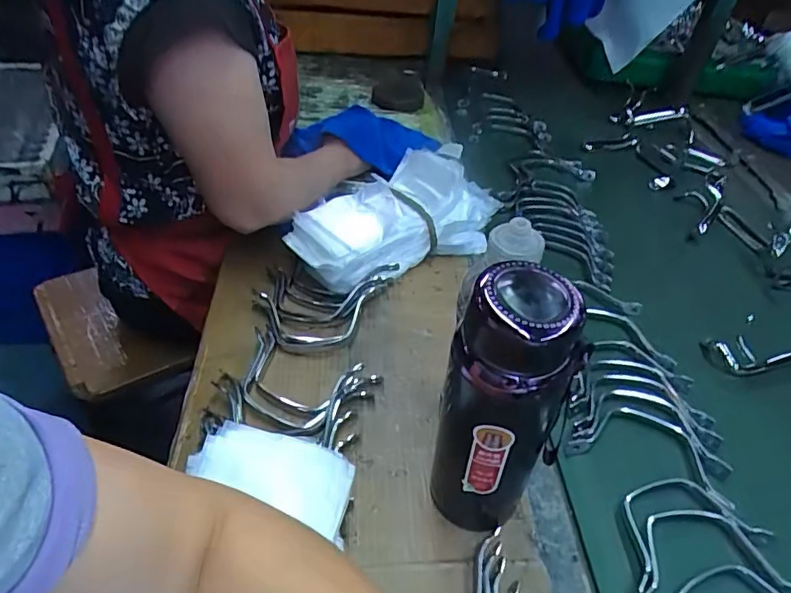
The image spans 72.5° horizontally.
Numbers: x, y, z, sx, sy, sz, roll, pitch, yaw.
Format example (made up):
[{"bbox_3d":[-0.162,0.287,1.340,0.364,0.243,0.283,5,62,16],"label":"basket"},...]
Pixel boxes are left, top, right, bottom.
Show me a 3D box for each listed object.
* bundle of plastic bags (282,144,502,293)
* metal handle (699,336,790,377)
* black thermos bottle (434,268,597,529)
[{"bbox_3d":[0.002,-0.104,0.691,0.285,0.097,0.126,-20,48,-27],"label":"bundle of plastic bags"},{"bbox_3d":[0.416,0.073,0.618,0.120,0.040,0.036,5,41,-2],"label":"metal handle"},{"bbox_3d":[0.074,0.087,0.390,0.067,0.242,0.068,4,41,-4],"label":"black thermos bottle"}]

